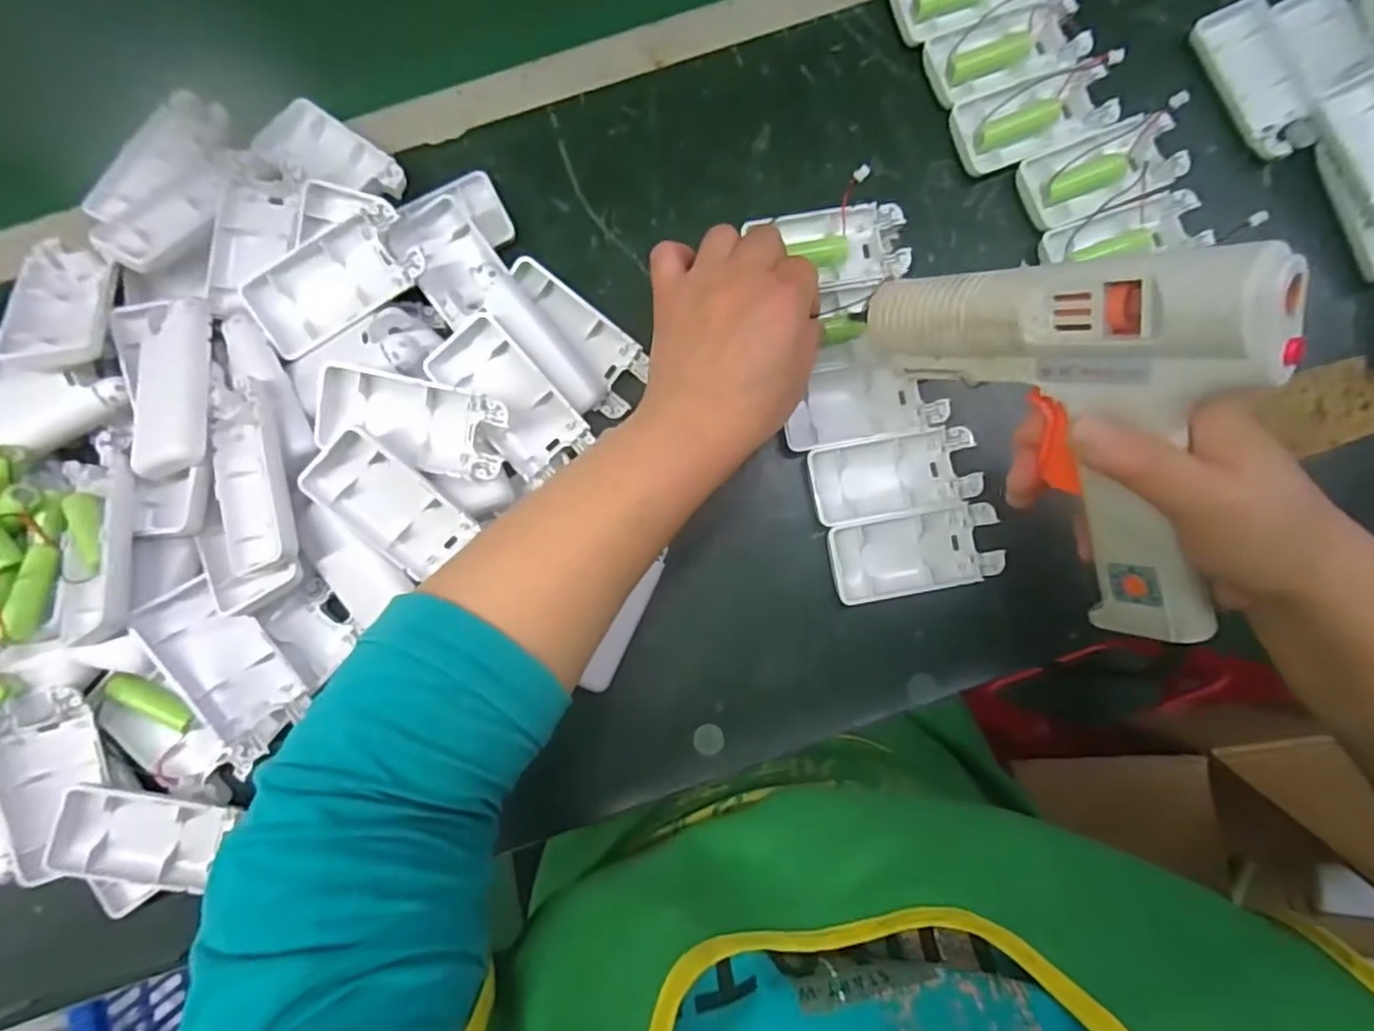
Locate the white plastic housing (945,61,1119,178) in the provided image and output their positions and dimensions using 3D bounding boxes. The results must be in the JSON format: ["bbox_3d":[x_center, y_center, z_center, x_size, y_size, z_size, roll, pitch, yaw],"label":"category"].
[{"bbox_3d":[0.209,-0.239,0.402,0.097,0.020,0.043,-22,87,-3],"label":"white plastic housing"}]

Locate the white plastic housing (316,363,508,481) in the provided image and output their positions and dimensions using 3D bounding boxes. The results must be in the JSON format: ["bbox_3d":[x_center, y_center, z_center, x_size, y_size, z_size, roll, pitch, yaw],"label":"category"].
[{"bbox_3d":[-0.141,-0.047,0.347,0.094,0.020,0.043,13,85,1],"label":"white plastic housing"}]

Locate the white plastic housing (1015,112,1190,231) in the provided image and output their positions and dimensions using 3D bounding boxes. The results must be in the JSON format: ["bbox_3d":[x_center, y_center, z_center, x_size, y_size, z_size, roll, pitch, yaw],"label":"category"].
[{"bbox_3d":[0.249,-0.207,0.404,0.099,0.011,0.046,-22,87,-3],"label":"white plastic housing"}]

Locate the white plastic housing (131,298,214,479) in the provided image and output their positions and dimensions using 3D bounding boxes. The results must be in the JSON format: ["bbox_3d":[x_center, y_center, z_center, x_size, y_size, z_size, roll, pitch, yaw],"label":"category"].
[{"bbox_3d":[-0.266,-0.065,0.349,0.042,0.019,0.091,-8,79,8],"label":"white plastic housing"}]

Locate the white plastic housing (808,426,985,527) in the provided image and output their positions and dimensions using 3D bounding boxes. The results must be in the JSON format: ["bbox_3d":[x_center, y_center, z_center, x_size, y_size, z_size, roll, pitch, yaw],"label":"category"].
[{"bbox_3d":[0.117,-0.023,0.381,0.092,0.011,0.044,-11,87,-2],"label":"white plastic housing"}]

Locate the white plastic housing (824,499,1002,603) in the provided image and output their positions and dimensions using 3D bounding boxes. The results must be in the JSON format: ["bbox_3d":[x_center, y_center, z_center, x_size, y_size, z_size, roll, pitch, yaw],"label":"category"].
[{"bbox_3d":[0.129,0.021,0.381,0.093,0.014,0.045,-10,86,-2],"label":"white plastic housing"}]

